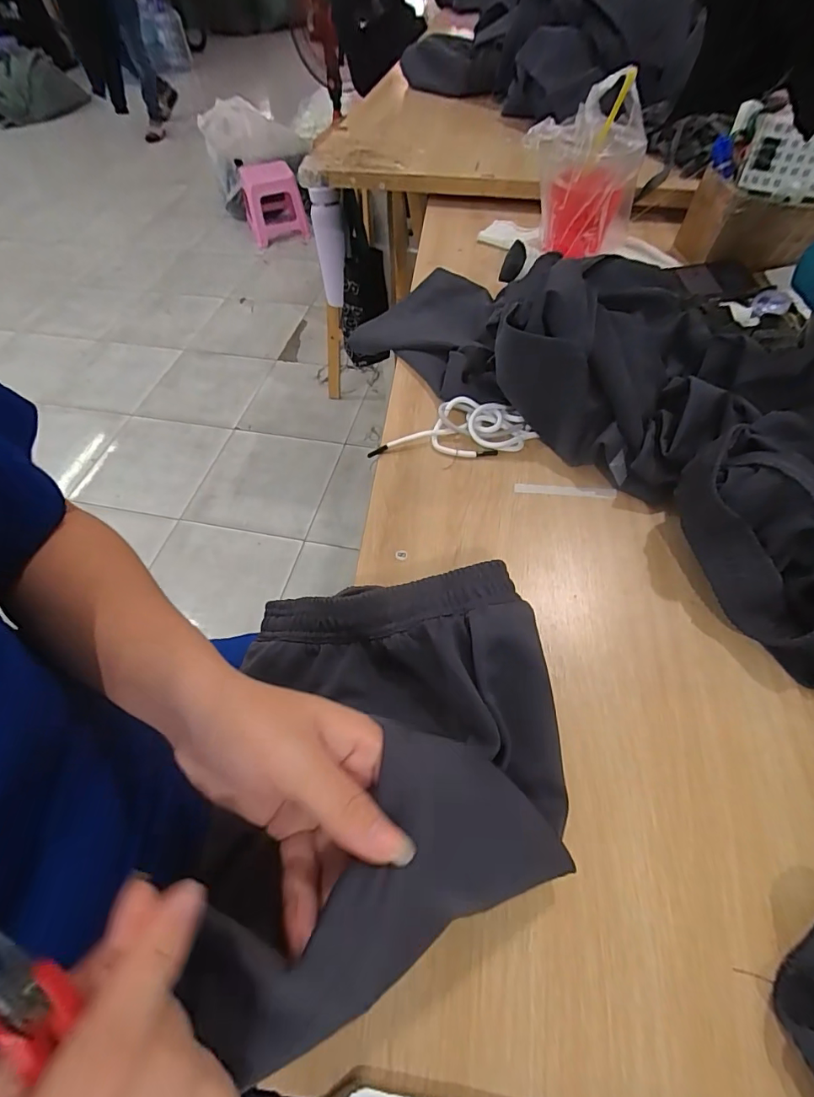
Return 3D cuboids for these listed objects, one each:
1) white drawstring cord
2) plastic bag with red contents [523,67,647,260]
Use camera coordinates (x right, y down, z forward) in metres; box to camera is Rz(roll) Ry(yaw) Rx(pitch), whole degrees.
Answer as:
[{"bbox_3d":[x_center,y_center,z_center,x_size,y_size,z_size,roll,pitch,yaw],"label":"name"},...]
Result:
[{"bbox_3d":[0.050,-0.129,0.507,0.170,0.028,0.060,1,56,4],"label":"white drawstring cord"},{"bbox_3d":[0.244,-0.522,0.659,0.151,0.177,0.102,17,59,15],"label":"plastic bag with red contents"}]

